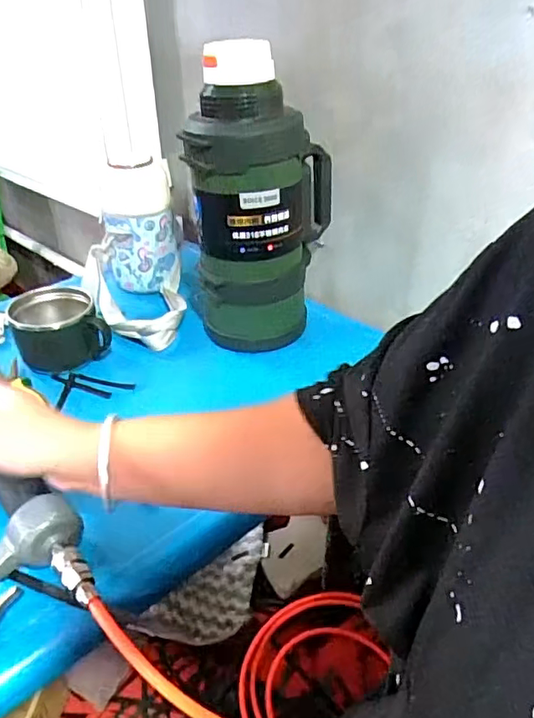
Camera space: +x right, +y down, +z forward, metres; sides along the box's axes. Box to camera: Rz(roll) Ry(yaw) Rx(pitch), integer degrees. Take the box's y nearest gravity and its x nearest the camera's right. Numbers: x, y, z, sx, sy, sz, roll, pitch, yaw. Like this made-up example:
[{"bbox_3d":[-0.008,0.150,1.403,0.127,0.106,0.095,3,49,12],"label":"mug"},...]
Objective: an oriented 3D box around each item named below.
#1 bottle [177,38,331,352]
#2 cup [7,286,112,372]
[{"bbox_3d":[-0.007,-0.200,0.688,0.128,0.335,0.179,12,35,20],"label":"bottle"},{"bbox_3d":[-0.273,-0.037,0.714,0.118,0.081,0.104,-10,34,-14],"label":"cup"}]

